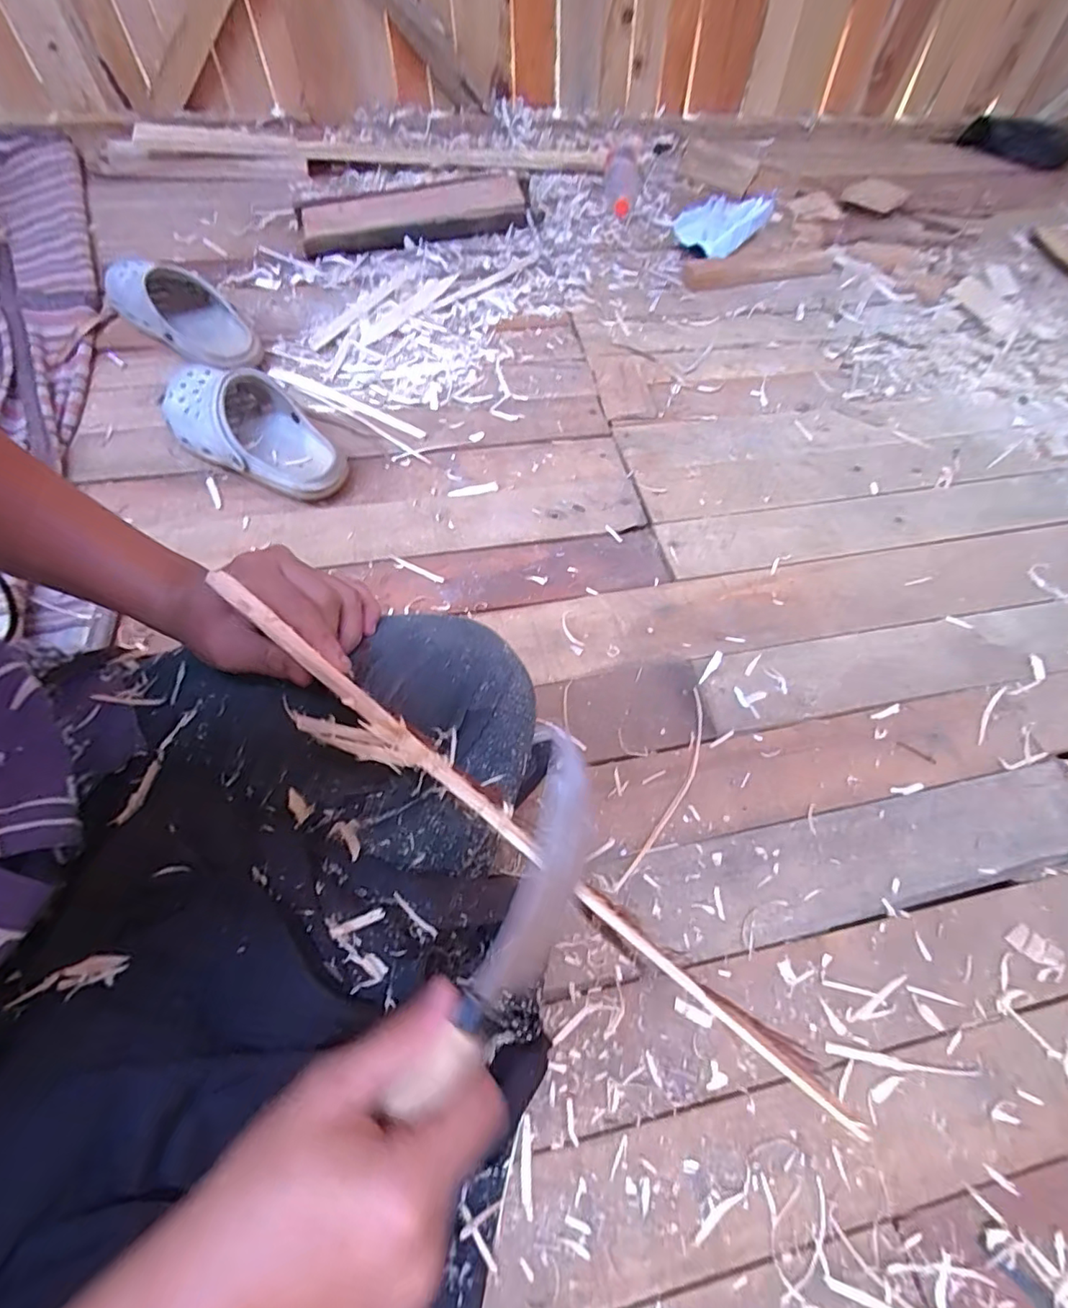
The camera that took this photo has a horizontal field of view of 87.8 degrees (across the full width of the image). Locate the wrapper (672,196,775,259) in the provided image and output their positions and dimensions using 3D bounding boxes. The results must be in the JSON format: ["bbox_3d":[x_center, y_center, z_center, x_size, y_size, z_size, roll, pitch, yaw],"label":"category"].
[{"bbox_3d":[0.358,-0.819,1.054,0.119,0.054,0.234,32,64,14],"label":"wrapper"}]

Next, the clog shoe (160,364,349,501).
[{"bbox_3d":[-0.354,-0.281,0.699,0.270,0.074,0.123,33,64,15],"label":"clog shoe"}]

